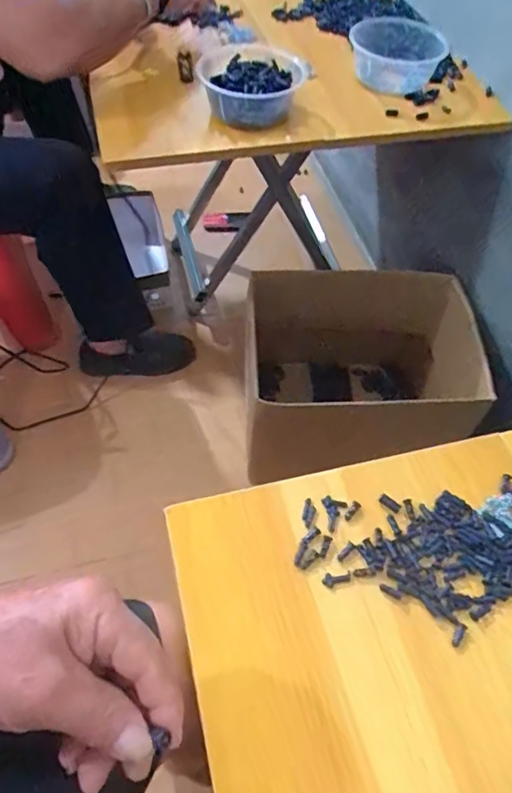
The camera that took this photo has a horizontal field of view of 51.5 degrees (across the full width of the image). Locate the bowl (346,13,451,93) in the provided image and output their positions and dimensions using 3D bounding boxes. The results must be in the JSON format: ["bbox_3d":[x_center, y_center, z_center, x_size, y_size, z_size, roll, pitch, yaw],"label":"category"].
[{"bbox_3d":[0.221,-0.542,0.829,0.142,0.051,0.169,8,56,4],"label":"bowl"}]

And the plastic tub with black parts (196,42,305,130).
[{"bbox_3d":[-0.005,-0.446,0.755,0.150,0.063,0.116,2,57,-2],"label":"plastic tub with black parts"}]

